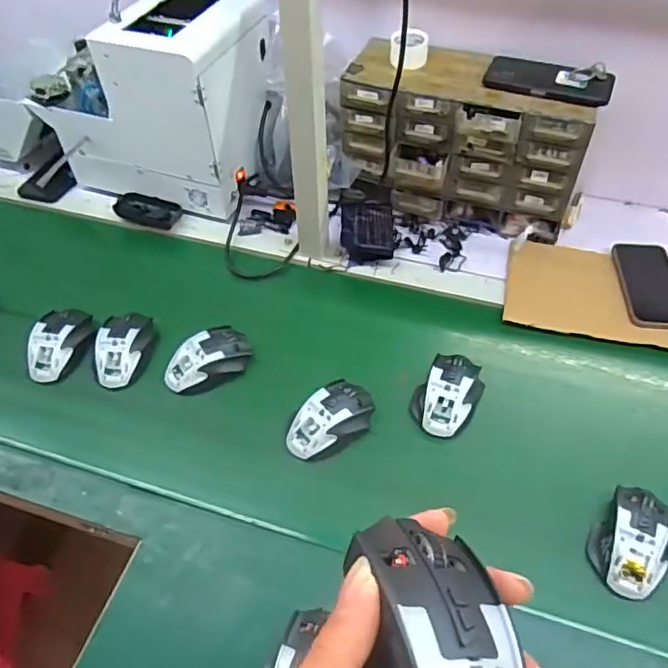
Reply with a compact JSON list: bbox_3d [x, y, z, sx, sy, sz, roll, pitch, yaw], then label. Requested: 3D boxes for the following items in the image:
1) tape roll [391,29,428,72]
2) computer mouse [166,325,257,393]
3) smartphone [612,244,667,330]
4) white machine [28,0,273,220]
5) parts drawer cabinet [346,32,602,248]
[{"bbox_3d":[0.107,-0.404,0.840,0.052,0.041,0.052,-1,52,2],"label":"tape roll"},{"bbox_3d":[-0.163,0.035,0.776,0.120,0.039,0.064,-33,58,-21],"label":"computer mouse"},{"bbox_3d":[0.448,-0.073,0.841,0.080,0.005,0.166,4,52,6],"label":"smartphone"},{"bbox_3d":[-0.286,-0.376,0.950,0.327,0.274,0.222,11,53,11],"label":"white machine"},{"bbox_3d":[0.184,-0.287,0.899,0.328,0.207,0.166,7,53,8],"label":"parts drawer cabinet"}]

